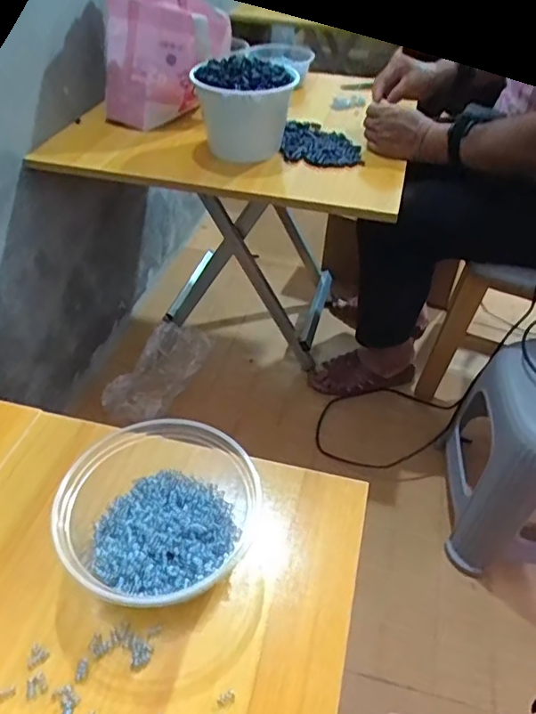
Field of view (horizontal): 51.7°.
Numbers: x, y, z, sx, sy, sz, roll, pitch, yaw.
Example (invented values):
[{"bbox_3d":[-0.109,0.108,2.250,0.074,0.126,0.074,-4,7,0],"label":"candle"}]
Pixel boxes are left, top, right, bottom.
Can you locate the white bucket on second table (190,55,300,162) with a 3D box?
[{"bbox_3d":[-0.035,-0.383,0.886,0.151,0.143,0.152,1,43,-1],"label":"white bucket on second table"}]

